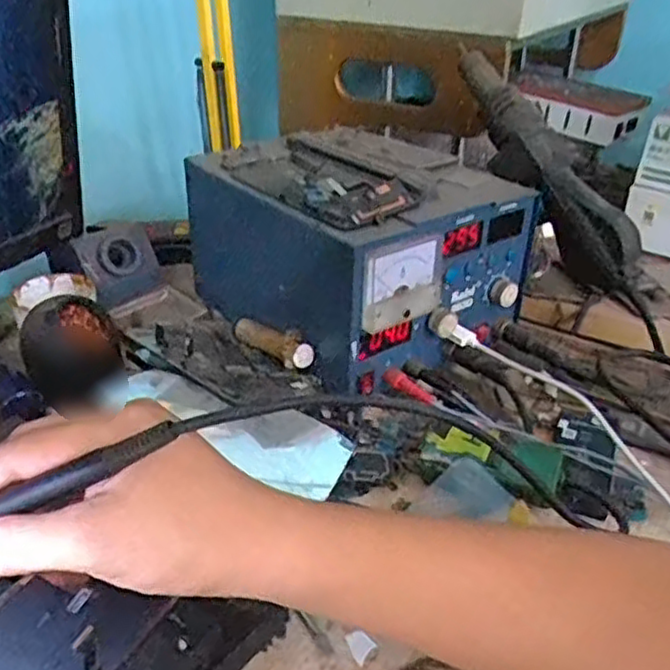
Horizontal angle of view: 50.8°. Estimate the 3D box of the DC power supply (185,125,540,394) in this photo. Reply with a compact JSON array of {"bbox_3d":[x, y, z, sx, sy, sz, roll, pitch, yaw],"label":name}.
[{"bbox_3d":[0.018,-0.078,0.580,0.195,0.140,0.232,-22,38,-31],"label":"DC power supply"}]

